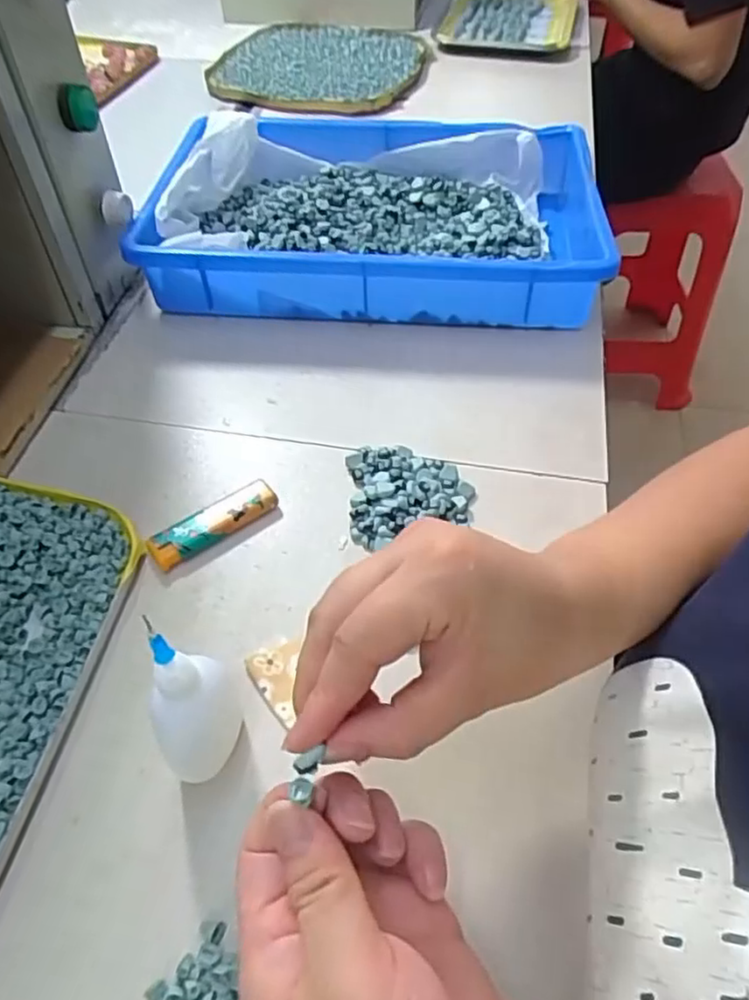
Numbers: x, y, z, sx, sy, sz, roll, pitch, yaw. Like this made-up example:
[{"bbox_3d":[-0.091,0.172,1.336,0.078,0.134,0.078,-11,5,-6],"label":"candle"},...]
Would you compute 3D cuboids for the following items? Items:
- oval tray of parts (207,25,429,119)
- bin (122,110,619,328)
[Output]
[{"bbox_3d":[-0.073,-0.571,0.862,0.255,0.021,0.257,14,51,8],"label":"oval tray of parts"},{"bbox_3d":[0.006,-0.242,0.562,0.353,0.068,0.235,4,51,4],"label":"bin"}]

